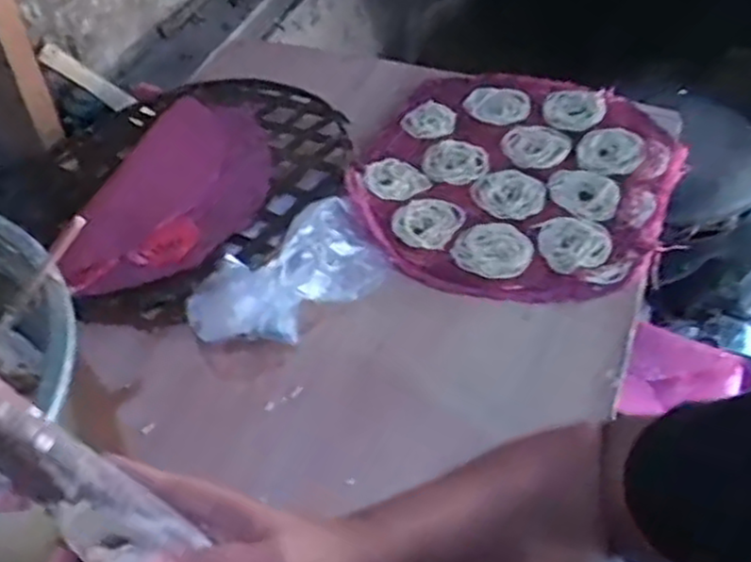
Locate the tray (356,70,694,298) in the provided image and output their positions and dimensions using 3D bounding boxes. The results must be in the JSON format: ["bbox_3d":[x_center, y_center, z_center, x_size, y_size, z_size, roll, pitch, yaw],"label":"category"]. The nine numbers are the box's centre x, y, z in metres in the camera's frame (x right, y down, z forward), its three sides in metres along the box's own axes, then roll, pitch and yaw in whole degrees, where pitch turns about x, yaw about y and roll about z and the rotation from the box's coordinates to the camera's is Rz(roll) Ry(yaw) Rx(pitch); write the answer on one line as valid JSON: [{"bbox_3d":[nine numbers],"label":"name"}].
[{"bbox_3d":[0.156,-0.121,0.843,0.328,0.034,0.337,18,51,19],"label":"tray"}]

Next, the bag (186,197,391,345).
[{"bbox_3d":[-0.081,-0.005,0.716,0.199,0.084,0.085,-32,53,-23],"label":"bag"}]

